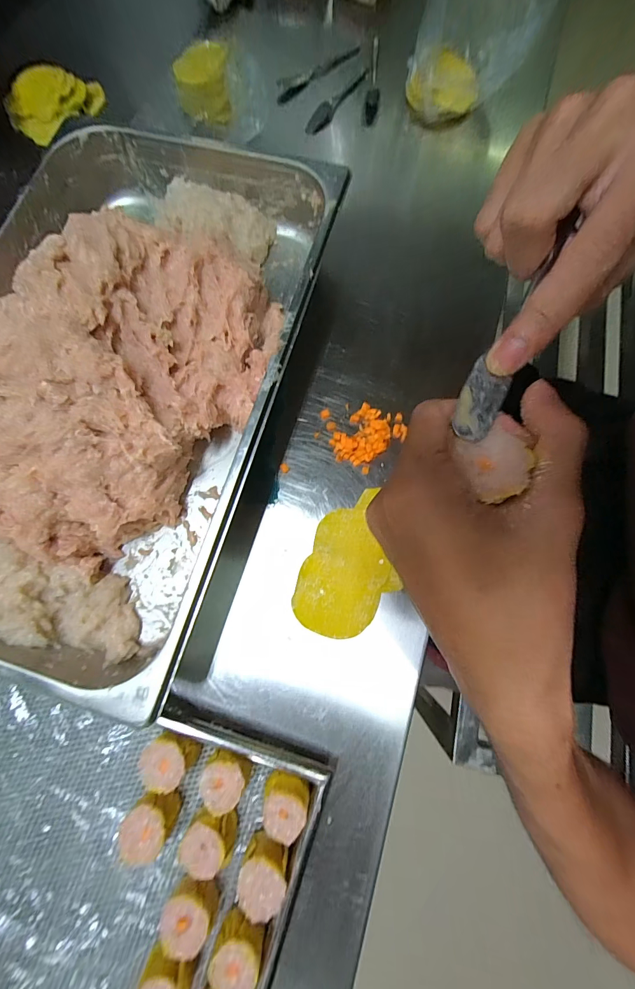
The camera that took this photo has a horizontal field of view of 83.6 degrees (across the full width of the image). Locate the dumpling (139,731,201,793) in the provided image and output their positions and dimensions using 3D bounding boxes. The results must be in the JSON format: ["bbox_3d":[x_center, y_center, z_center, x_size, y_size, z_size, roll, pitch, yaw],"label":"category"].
[{"bbox_3d":[-0.115,0.207,0.283,0.034,0.038,0.039,43,81,10],"label":"dumpling"}]

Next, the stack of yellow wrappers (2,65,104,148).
[{"bbox_3d":[-0.342,-0.511,0.462,0.126,0.040,0.077,-30,77,-6],"label":"stack of yellow wrappers"}]

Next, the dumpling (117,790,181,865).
[{"bbox_3d":[-0.127,0.251,0.276,0.033,0.035,0.039,37,79,9],"label":"dumpling"}]

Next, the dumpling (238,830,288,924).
[{"bbox_3d":[-0.040,0.281,0.268,0.033,0.032,0.043,12,77,4],"label":"dumpling"}]

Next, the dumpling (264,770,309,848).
[{"bbox_3d":[-0.023,0.237,0.277,0.033,0.033,0.039,2,76,2],"label":"dumpling"}]

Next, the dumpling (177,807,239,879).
[{"bbox_3d":[-0.081,0.263,0.274,0.036,0.031,0.039,0,76,1],"label":"dumpling"}]

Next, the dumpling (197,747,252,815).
[{"bbox_3d":[-0.071,0.221,0.280,0.033,0.038,0.036,0,76,1],"label":"dumpling"}]

